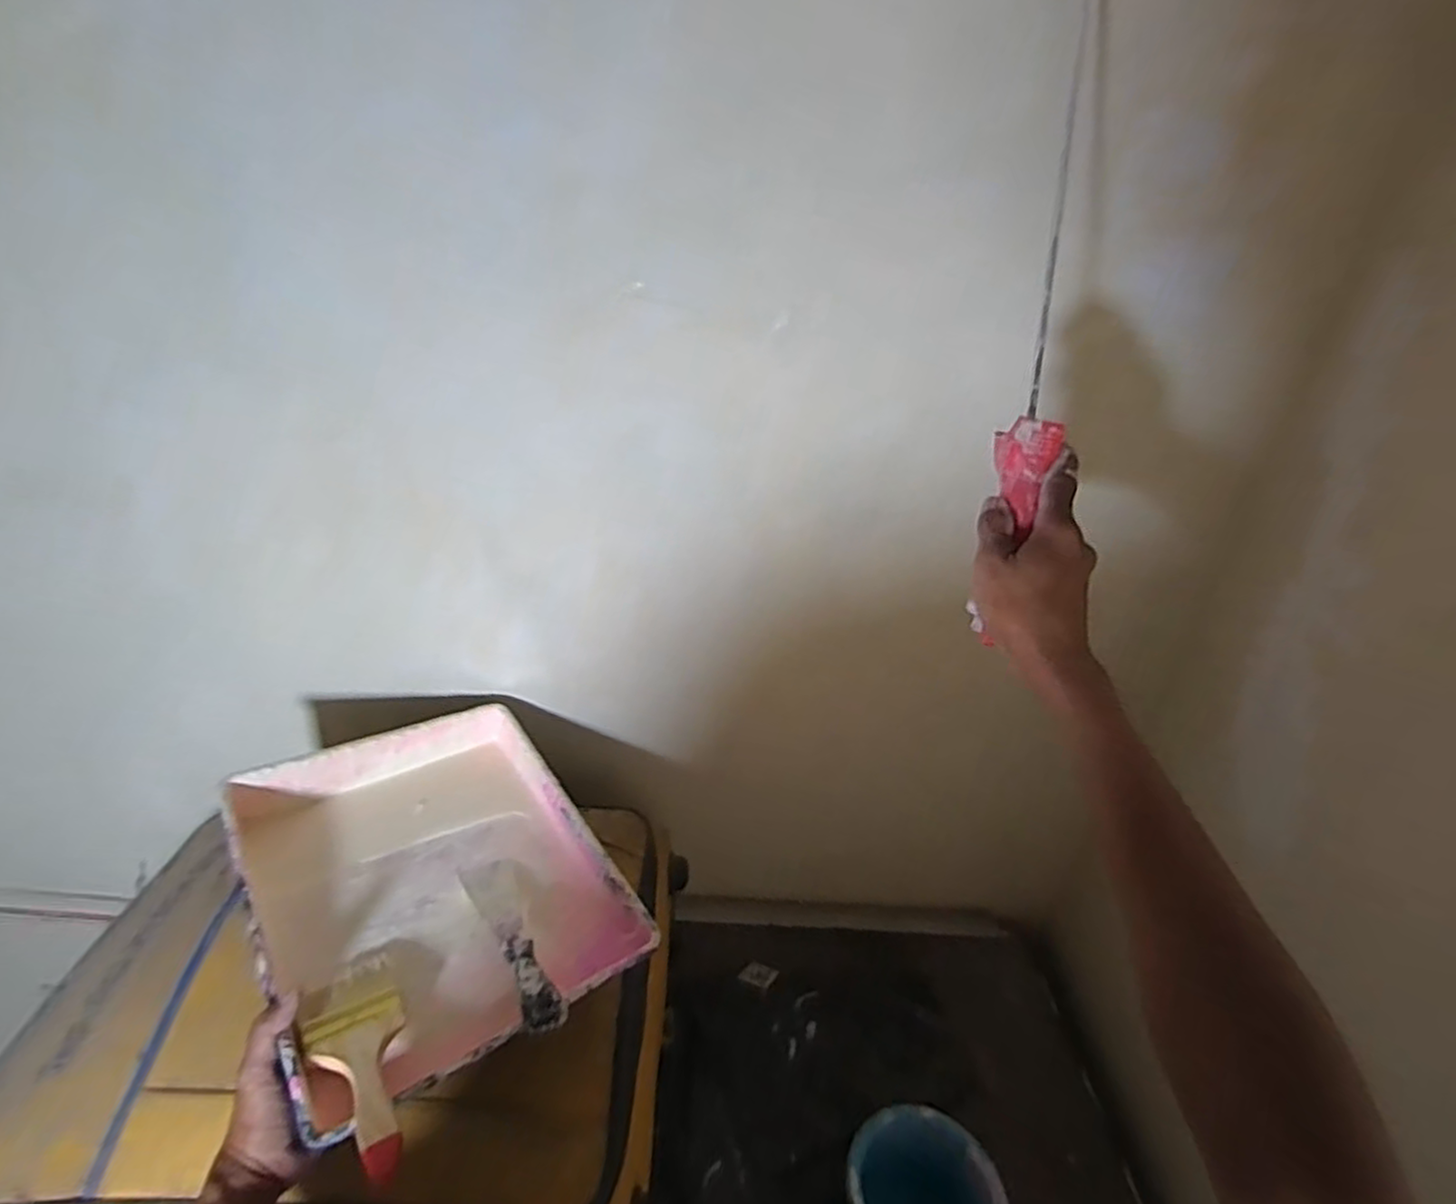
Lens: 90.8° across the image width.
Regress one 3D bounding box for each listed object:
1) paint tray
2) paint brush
[{"bbox_3d":[-0.275,0.259,0.675,0.274,0.080,0.359,-16,37,-35],"label":"paint tray"},{"bbox_3d":[-0.263,0.327,0.514,0.064,0.013,0.181,-13,24,-31],"label":"paint brush"}]

